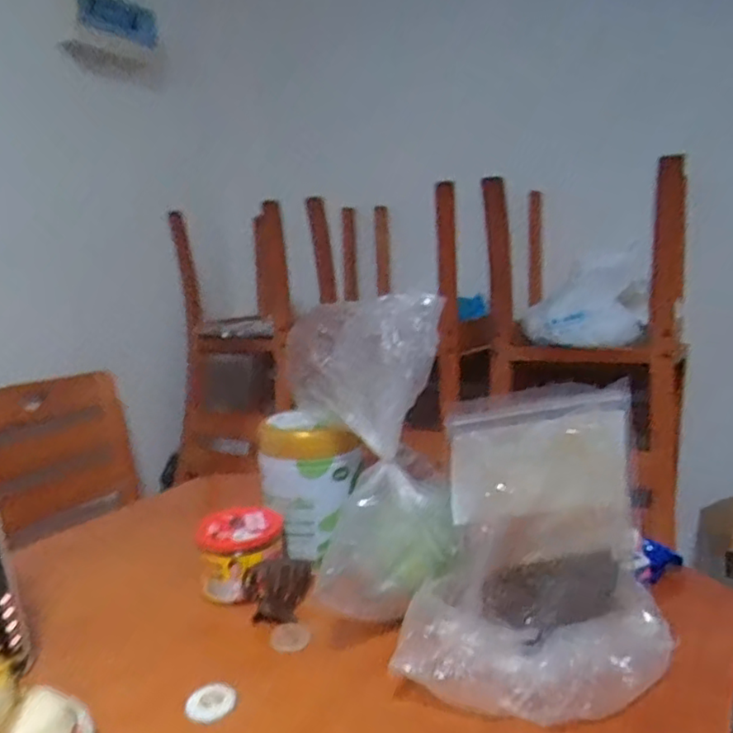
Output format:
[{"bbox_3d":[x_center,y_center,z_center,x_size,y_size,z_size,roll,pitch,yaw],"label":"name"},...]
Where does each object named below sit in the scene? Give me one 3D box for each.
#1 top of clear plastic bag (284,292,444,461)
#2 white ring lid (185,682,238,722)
[{"bbox_3d":[-0.010,-0.005,0.674,0.161,0.173,0.063,17,16,20],"label":"top of clear plastic bag"},{"bbox_3d":[-0.135,0.293,0.539,0.042,0.009,0.039,-3,10,1],"label":"white ring lid"}]

